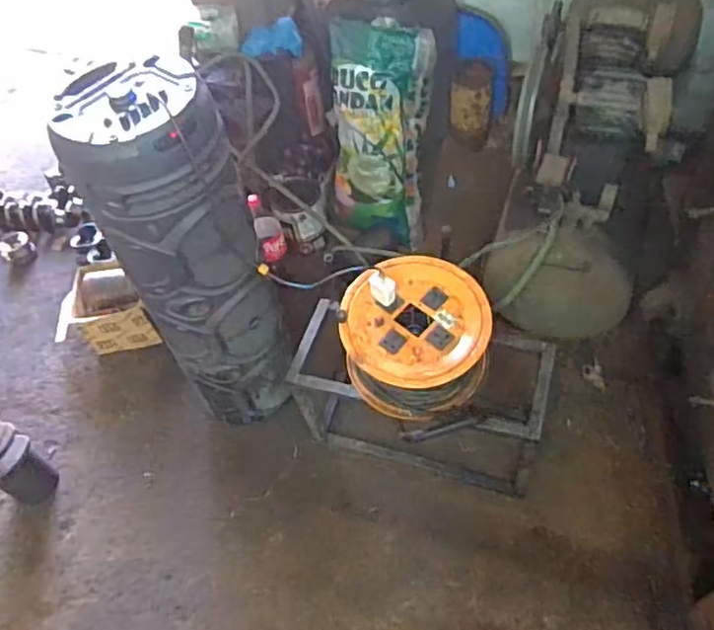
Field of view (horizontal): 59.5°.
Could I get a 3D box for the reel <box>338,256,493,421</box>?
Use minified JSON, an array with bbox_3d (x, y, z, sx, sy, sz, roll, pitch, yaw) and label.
[{"bbox_3d":[0.120,0.045,1.262,0.283,0.205,0.275,-3,54,6],"label":"reel"}]

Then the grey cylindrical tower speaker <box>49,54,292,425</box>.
[{"bbox_3d":[-0.336,-0.093,1.322,0.254,0.797,0.265,-27,55,-12],"label":"grey cylindrical tower speaker"}]

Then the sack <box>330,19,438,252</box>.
[{"bbox_3d":[0.072,-0.493,1.751,0.283,0.605,0.095,-2,27,3],"label":"sack"}]

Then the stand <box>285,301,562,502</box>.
[{"bbox_3d":[0.143,0.192,1.465,0.555,0.334,0.237,11,56,15],"label":"stand"}]

